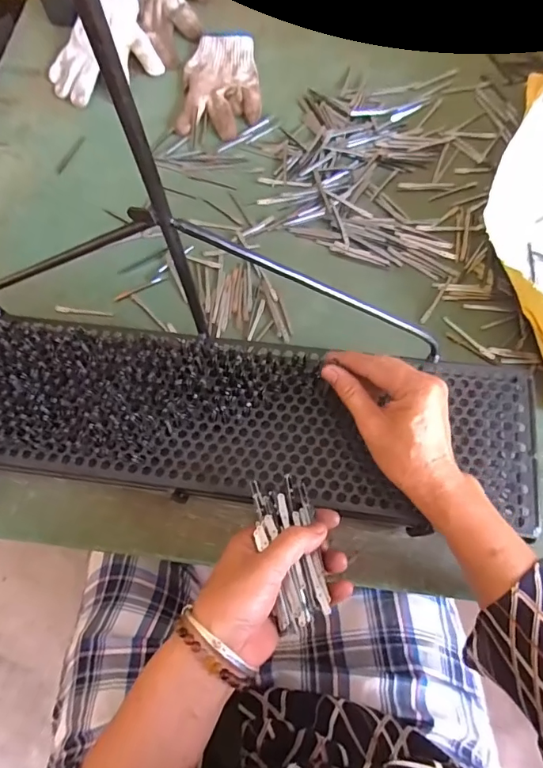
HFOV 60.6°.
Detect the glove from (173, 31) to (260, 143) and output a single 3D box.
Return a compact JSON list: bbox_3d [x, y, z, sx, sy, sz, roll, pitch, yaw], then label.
[{"bbox_3d":[-0.068,-0.410,0.636,0.107,0.019,0.174,2,70,3],"label":"glove"}]

